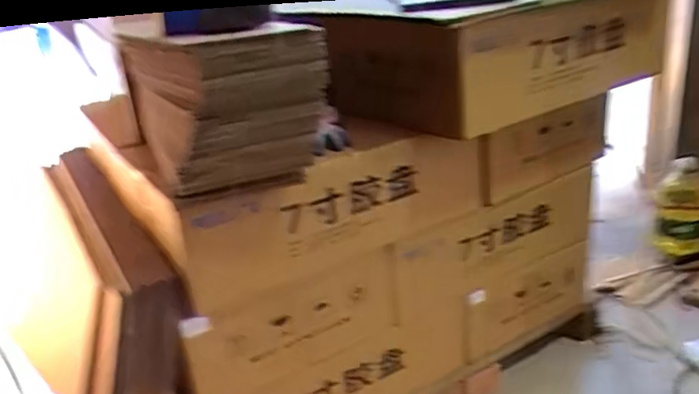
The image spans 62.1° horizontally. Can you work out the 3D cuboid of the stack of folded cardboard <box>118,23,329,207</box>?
[{"bbox_3d":[-0.215,-0.177,1.030,0.289,0.207,0.419,-15,25,-20],"label":"stack of folded cardboard"}]

